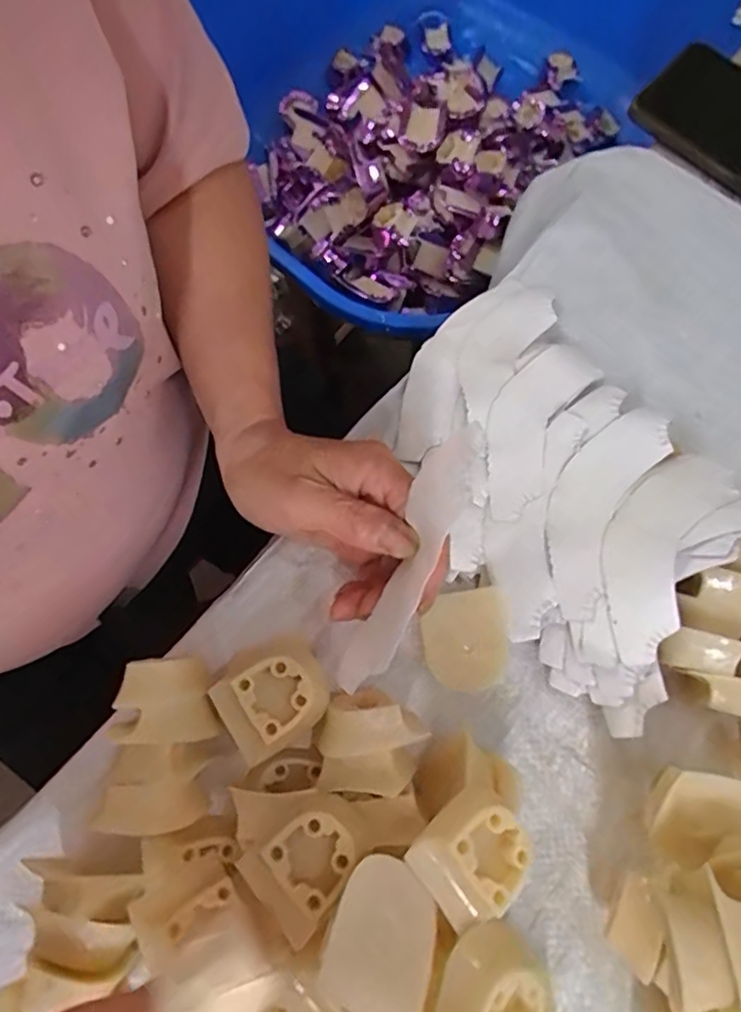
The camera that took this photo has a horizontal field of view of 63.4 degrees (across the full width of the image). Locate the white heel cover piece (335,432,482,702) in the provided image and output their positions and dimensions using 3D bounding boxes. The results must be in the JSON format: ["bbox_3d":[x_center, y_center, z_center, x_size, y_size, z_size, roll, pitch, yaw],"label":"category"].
[{"bbox_3d":[0.013,0.022,0.230,0.024,0.032,0.112,28,107,7],"label":"white heel cover piece"}]

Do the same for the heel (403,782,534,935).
[{"bbox_3d":[0.039,0.132,0.227,0.041,0.025,0.036,-38,77,-10],"label":"heel"}]

